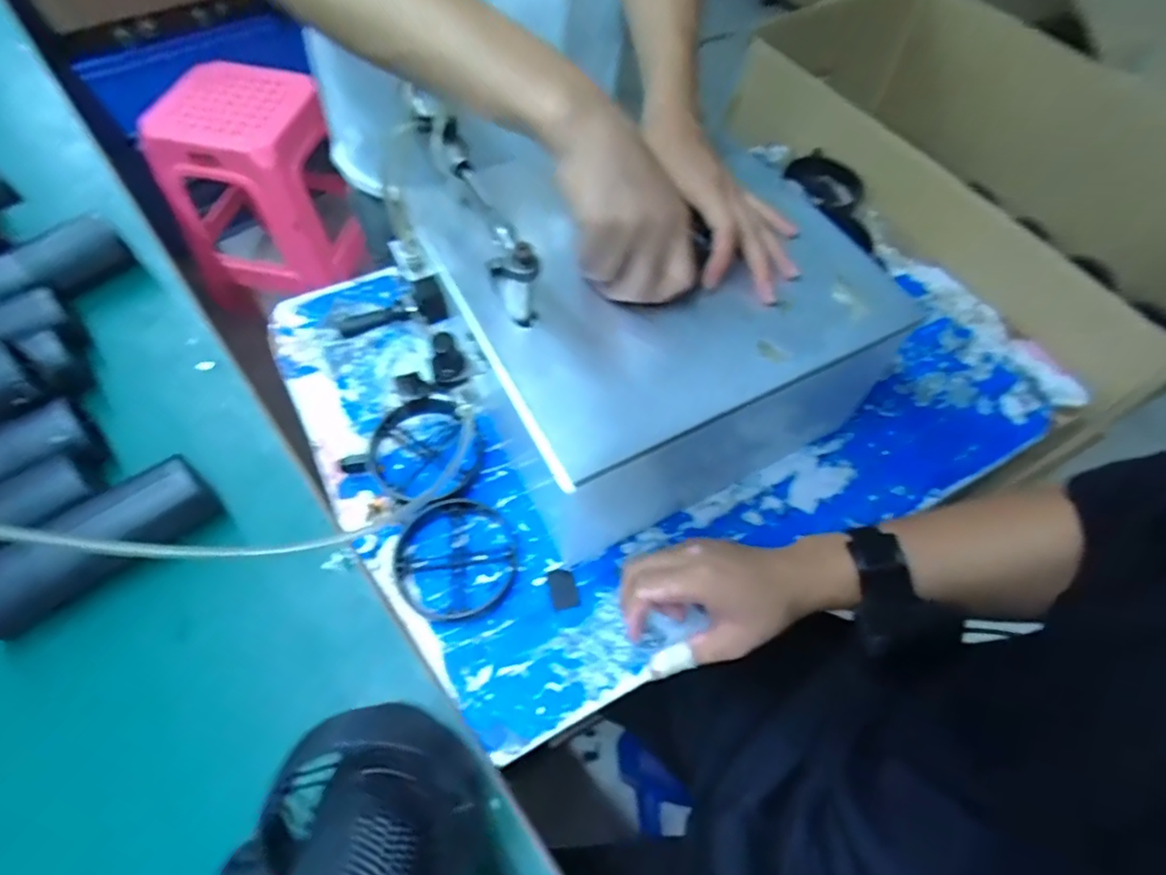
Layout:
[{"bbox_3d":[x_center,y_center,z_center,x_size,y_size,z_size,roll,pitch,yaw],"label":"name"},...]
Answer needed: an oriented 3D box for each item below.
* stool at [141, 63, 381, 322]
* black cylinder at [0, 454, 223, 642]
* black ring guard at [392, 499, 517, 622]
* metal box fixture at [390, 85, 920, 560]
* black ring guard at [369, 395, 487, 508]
[{"bbox_3d":[-0.729,-0.572,1.390,0.383,0.390,0.361,-3,59,-5],"label":"stool"},{"bbox_3d":[-0.365,0.083,0.448,0.168,0.059,0.055,-35,67,-21],"label":"black cylinder"},{"bbox_3d":[-0.104,0.098,0.481,0.097,0.019,0.095,1,59,-2],"label":"black ring guard"},{"bbox_3d":[0.046,-0.097,0.516,0.317,0.172,0.298,-24,63,-16],"label":"metal box fixture"},{"bbox_3d":[-0.135,0.014,0.529,0.101,0.024,0.102,1,59,-2],"label":"black ring guard"}]

